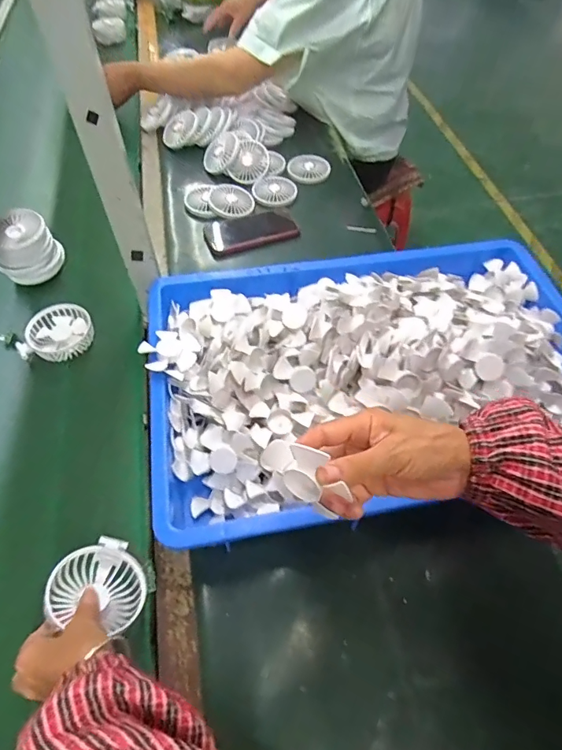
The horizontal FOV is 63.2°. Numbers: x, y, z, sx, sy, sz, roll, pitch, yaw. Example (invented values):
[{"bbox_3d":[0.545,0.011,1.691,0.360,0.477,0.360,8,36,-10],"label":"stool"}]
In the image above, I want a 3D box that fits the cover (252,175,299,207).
[{"bbox_3d":[-0.013,-0.375,0.927,0.088,0.012,0.104,8,56,2],"label":"cover"}]

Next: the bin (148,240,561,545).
[{"bbox_3d":[0.128,-0.015,0.589,0.576,0.122,0.376,-8,57,-9],"label":"bin"}]

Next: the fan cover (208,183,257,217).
[{"bbox_3d":[-0.095,-0.346,0.889,0.083,0.012,0.094,11,56,3],"label":"fan cover"}]

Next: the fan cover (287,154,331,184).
[{"bbox_3d":[0.059,-0.440,0.972,0.090,0.016,0.089,7,56,0],"label":"fan cover"}]

